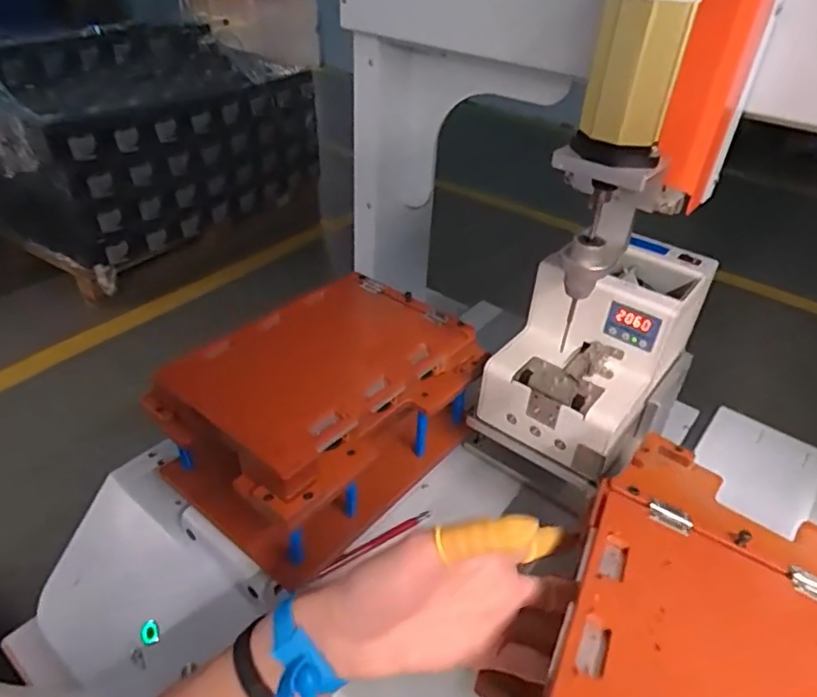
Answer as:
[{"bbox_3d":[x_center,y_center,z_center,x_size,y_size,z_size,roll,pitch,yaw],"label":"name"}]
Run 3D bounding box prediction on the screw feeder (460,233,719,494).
[{"bbox_3d":[0.182,-0.001,0.571,0.148,0.150,0.191,26,43,27],"label":"screw feeder"}]

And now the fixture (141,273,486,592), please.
[{"bbox_3d":[-0.078,0.063,0.576,0.177,0.147,0.252,30,45,30],"label":"fixture"}]

